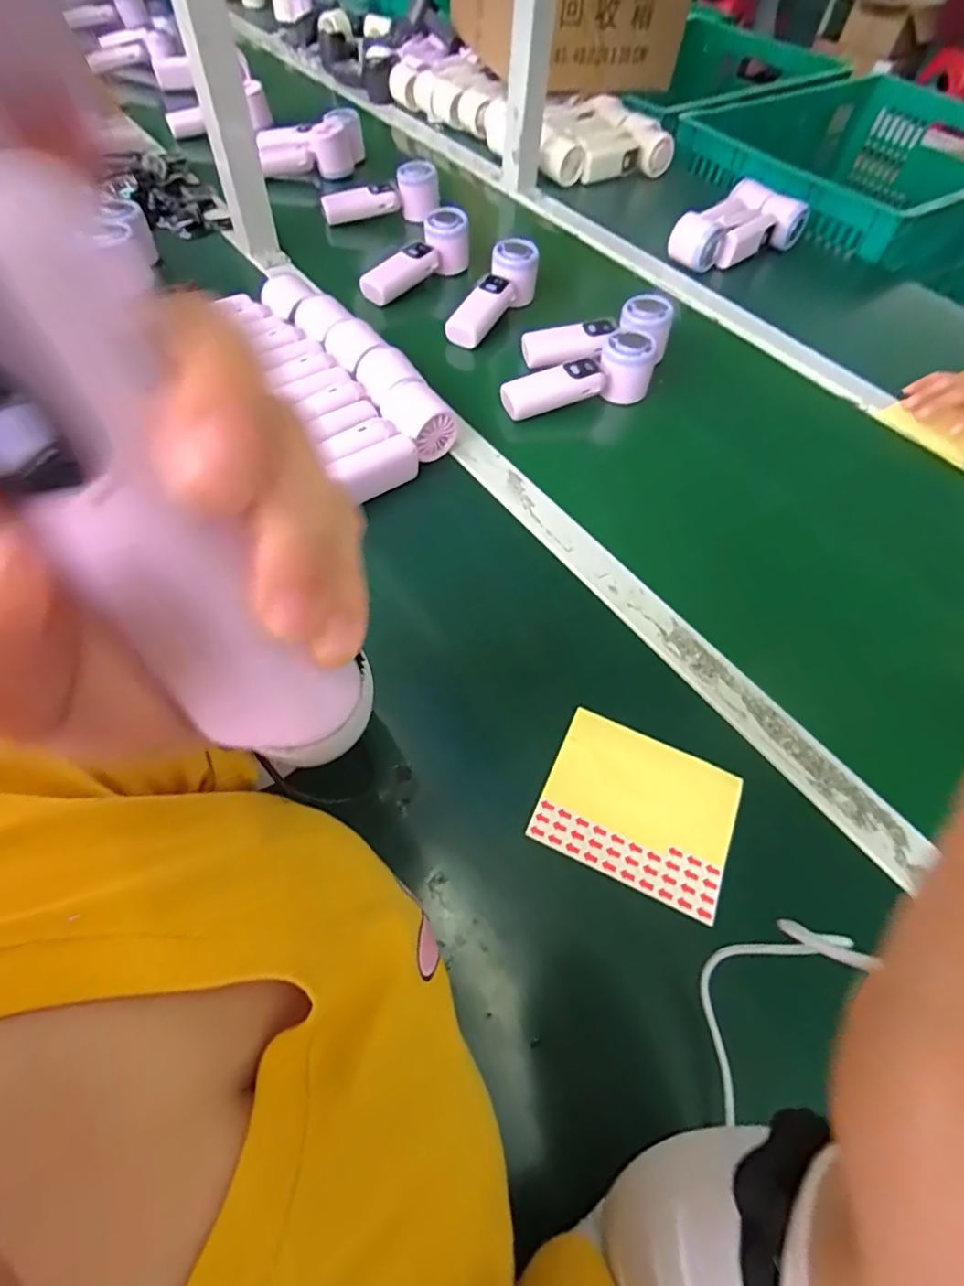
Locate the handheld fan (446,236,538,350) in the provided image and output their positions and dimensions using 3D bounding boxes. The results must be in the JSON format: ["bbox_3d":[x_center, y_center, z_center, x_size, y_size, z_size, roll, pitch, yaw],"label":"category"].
[{"bbox_3d":[0.014,-0.417,0.665,0.053,0.053,0.159,29,74,14],"label":"handheld fan"}]

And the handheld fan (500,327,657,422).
[{"bbox_3d":[0.094,-0.284,0.580,0.170,0.062,0.067,-13,59,-12],"label":"handheld fan"}]

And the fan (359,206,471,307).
[{"bbox_3d":[-0.085,-0.487,0.703,0.046,0.082,0.154,37,62,18],"label":"fan"}]

